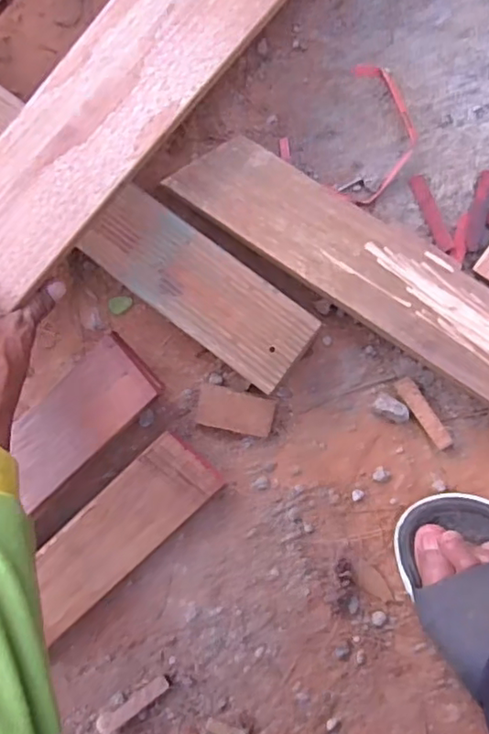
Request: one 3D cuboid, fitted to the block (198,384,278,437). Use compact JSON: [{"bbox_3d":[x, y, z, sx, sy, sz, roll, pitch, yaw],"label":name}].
[{"bbox_3d":[-0.006,0.036,0.493,0.061,0.021,0.033,11,90,9],"label":"block"}]

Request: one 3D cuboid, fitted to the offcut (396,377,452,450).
[{"bbox_3d":[0.144,0.036,0.476,0.014,0.013,0.062,-34,84,7],"label":"offcut"}]

